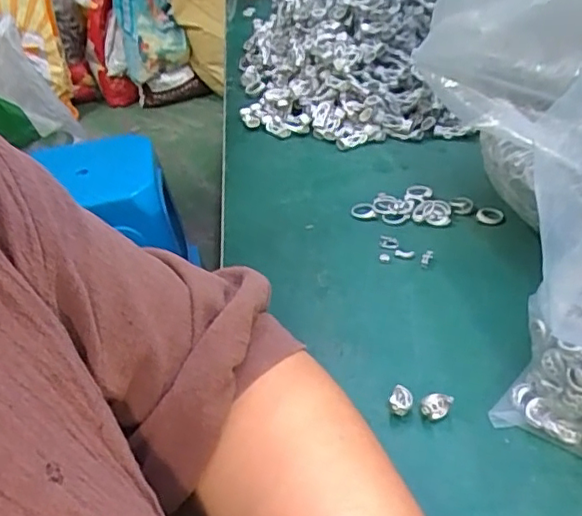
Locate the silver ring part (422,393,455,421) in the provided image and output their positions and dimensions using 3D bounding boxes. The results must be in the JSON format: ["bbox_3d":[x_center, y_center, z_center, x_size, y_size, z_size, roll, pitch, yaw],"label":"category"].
[{"bbox_3d":[0.086,0.088,0.355,0.016,0.010,0.012,-29,41,-29],"label":"silver ring part"}]

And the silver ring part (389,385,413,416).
[{"bbox_3d":[0.066,0.084,0.360,0.013,0.009,0.018,7,37,18],"label":"silver ring part"}]

